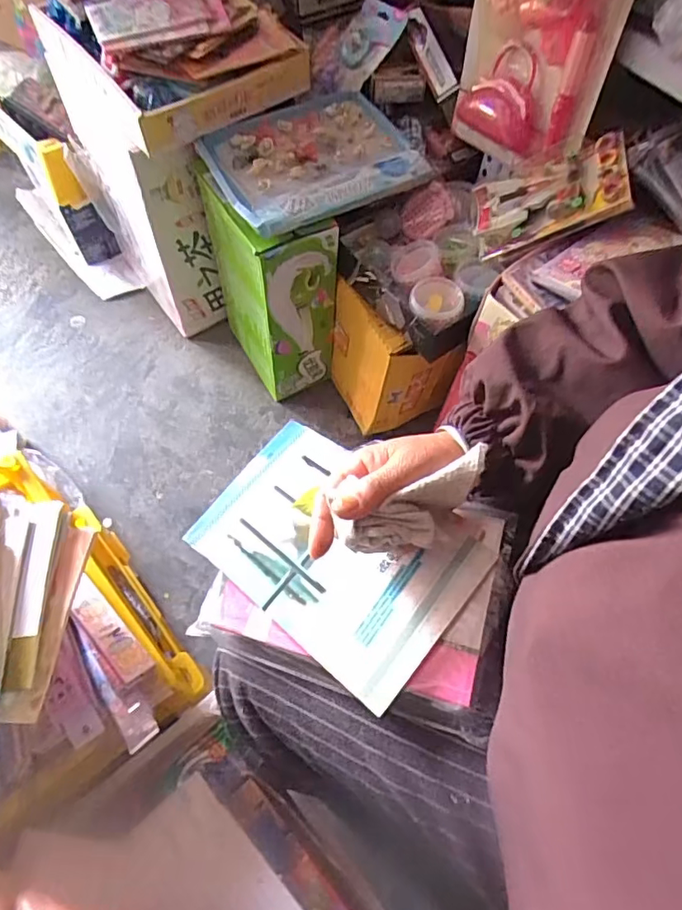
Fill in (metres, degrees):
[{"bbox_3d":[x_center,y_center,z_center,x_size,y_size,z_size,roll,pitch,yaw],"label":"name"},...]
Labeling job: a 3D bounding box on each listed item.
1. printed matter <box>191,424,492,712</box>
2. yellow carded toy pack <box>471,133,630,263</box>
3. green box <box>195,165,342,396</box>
[{"bbox_3d":[-0.008,0.068,0.418,0.208,0.007,0.141,33,71,25],"label":"printed matter"},{"bbox_3d":[0.245,-0.315,0.645,0.171,0.030,0.106,-9,80,30],"label":"yellow carded toy pack"},{"bbox_3d":[-0.105,-0.270,0.861,0.125,0.358,0.201,-25,69,-13],"label":"green box"}]

